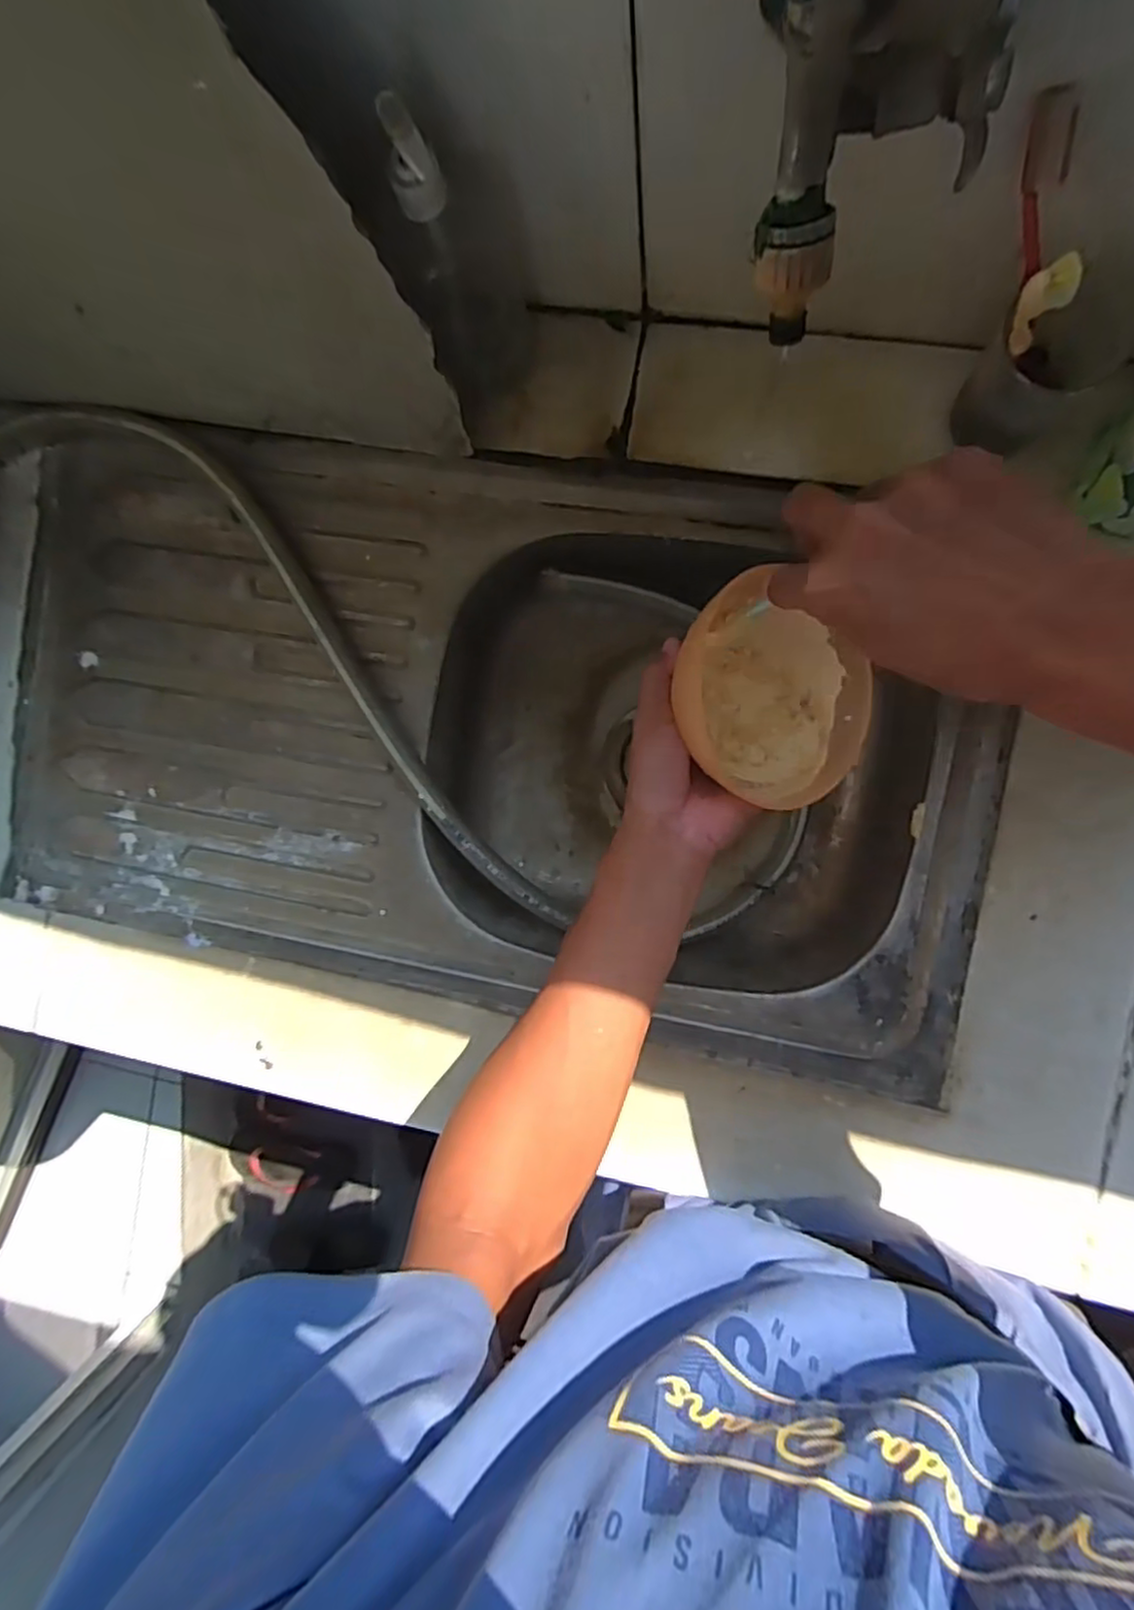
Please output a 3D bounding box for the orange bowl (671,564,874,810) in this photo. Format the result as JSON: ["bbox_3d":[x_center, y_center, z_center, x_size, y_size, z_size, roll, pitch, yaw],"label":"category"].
[{"bbox_3d":[0.121,-0.064,0.419,0.116,0.047,0.110,0,92,8],"label":"orange bowl"}]

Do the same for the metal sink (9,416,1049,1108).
[{"bbox_3d":[-0.067,-0.056,0.575,0.741,0.139,0.399,10,94,8],"label":"metal sink"}]

